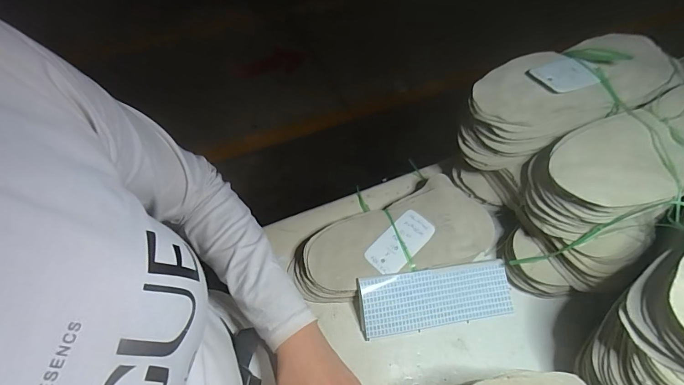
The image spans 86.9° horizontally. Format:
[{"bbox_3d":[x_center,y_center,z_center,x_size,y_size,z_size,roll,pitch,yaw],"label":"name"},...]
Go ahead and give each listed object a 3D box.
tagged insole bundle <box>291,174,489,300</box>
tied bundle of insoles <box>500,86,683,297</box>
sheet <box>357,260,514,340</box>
[{"bbox_3d":[0.069,0.072,0.504,0.278,0.048,0.120,-20,59,-14],"label":"tagged insole bundle"},{"bbox_3d":[0.346,0.002,0.451,0.273,0.168,0.144,-23,59,-15],"label":"tied bundle of insoles"},{"bbox_3d":[0.125,0.139,0.476,0.201,0.008,0.076,-8,86,-9],"label":"sheet"}]

